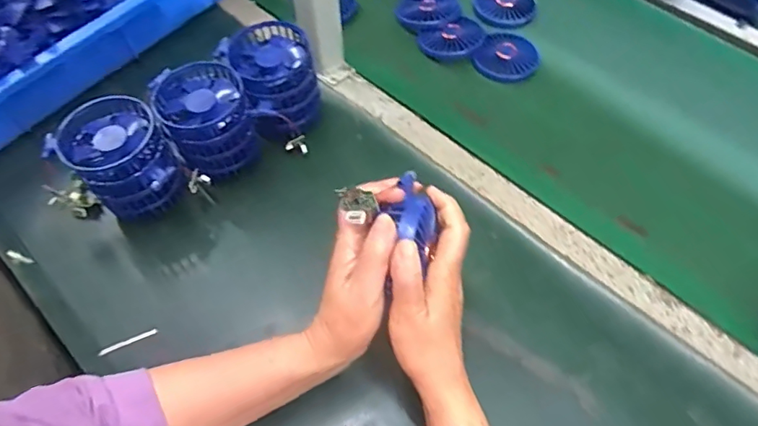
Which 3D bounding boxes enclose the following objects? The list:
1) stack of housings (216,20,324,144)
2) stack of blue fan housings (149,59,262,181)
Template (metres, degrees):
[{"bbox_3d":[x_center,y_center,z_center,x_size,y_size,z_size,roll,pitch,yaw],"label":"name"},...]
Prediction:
[{"bbox_3d":[-0.116,-0.144,0.605,0.094,0.089,0.114,-26,61,-16],"label":"stack of housings"},{"bbox_3d":[-0.190,-0.100,0.581,0.093,0.087,0.104,-28,61,-17],"label":"stack of blue fan housings"}]

